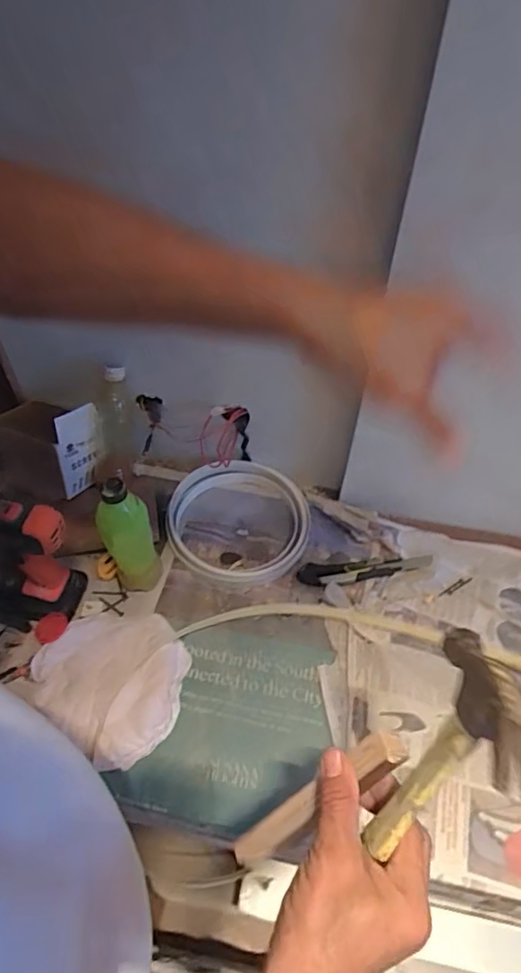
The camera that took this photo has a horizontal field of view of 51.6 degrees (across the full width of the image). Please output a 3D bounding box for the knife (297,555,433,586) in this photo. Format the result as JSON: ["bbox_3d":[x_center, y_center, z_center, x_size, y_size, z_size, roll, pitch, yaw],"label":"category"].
[{"bbox_3d":[0.157,0.123,0.802,0.197,0.020,0.037,-3,52,-5],"label":"knife"}]

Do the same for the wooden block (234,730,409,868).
[{"bbox_3d":[0.038,0.234,0.396,0.020,0.180,0.027,15,35,-47],"label":"wooden block"}]

